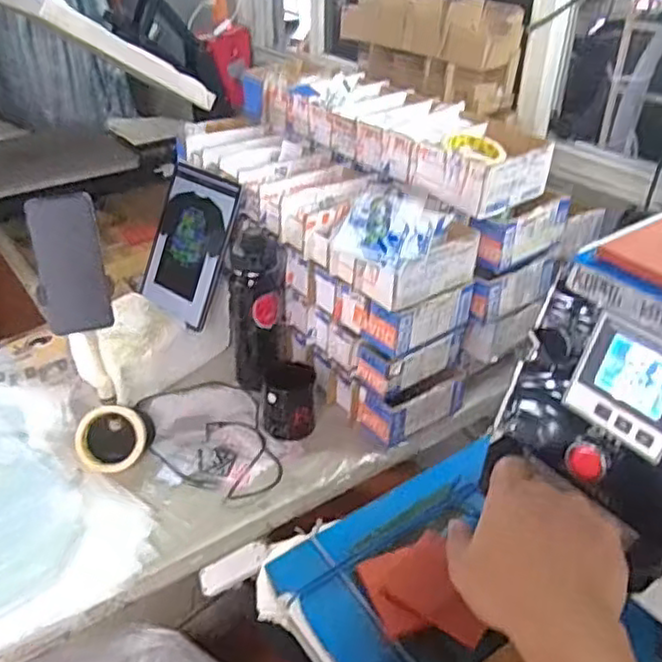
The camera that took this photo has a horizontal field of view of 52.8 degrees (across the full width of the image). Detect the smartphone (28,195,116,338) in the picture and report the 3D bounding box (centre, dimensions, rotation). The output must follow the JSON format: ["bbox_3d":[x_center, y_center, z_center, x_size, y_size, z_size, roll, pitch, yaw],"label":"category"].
[{"bbox_3d":[-0.331,-0.083,0.845,0.076,0.175,0.016,-9,14,-14],"label":"smartphone"}]

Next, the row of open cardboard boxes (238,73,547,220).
[{"bbox_3d":[0.075,-0.366,1.178,0.179,0.085,0.656,-22,40,-30],"label":"row of open cardboard boxes"}]

